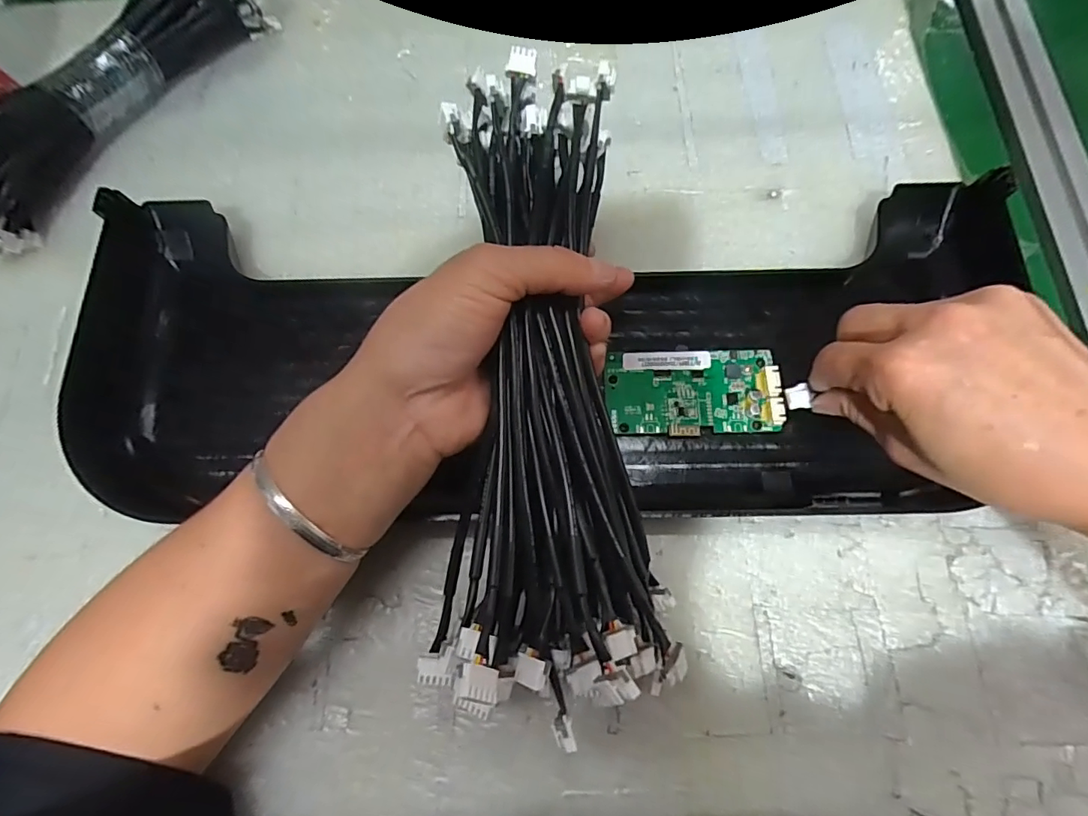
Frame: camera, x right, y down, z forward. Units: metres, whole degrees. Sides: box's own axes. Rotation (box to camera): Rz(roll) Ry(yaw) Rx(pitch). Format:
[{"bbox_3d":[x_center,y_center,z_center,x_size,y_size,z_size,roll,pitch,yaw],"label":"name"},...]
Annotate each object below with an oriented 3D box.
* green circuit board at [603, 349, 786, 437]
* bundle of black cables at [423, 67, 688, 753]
[{"bbox_3d":[0.082,-0.010,0.285,0.093,0.010,0.048,-1,72,1],"label":"green circuit board"},{"bbox_3d":[0.002,-0.017,0.210,0.092,0.054,0.259,-1,82,0],"label":"bundle of black cables"}]

